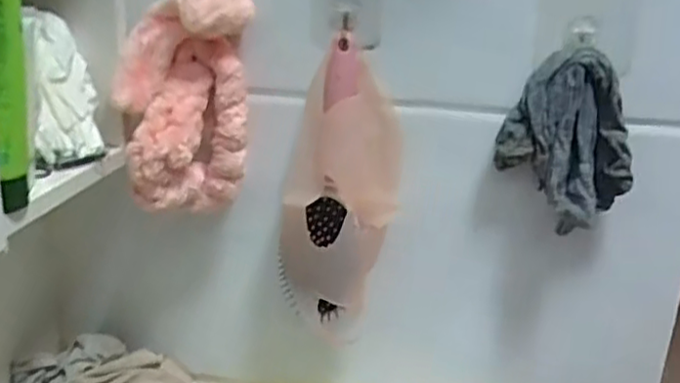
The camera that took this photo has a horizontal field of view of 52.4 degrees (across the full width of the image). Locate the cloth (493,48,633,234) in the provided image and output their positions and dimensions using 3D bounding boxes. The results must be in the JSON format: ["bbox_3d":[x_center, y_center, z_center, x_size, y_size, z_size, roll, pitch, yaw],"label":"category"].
[{"bbox_3d":[0.174,-0.041,0.531,0.099,0.127,0.044,8,20,14],"label":"cloth"}]

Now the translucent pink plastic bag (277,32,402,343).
[{"bbox_3d":[0.001,0.005,0.573,0.094,0.232,0.043,2,19,-4],"label":"translucent pink plastic bag"}]

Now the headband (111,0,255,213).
[{"bbox_3d":[-0.119,-0.068,0.536,0.097,0.167,0.054,-3,20,-17],"label":"headband"}]

